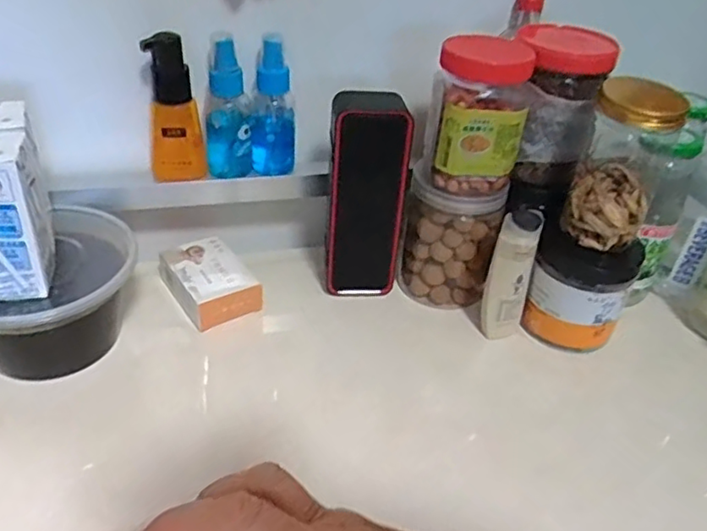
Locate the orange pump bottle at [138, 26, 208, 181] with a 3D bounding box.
[{"bbox_3d":[-0.144,-0.126,0.512,0.041,0.115,0.026,-1,36,-10],"label":"orange pump bottle"}]

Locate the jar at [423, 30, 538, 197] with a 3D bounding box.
[{"bbox_3d":[0.099,-0.122,0.503,0.075,0.109,0.077,11,36,6],"label":"jar"}]

